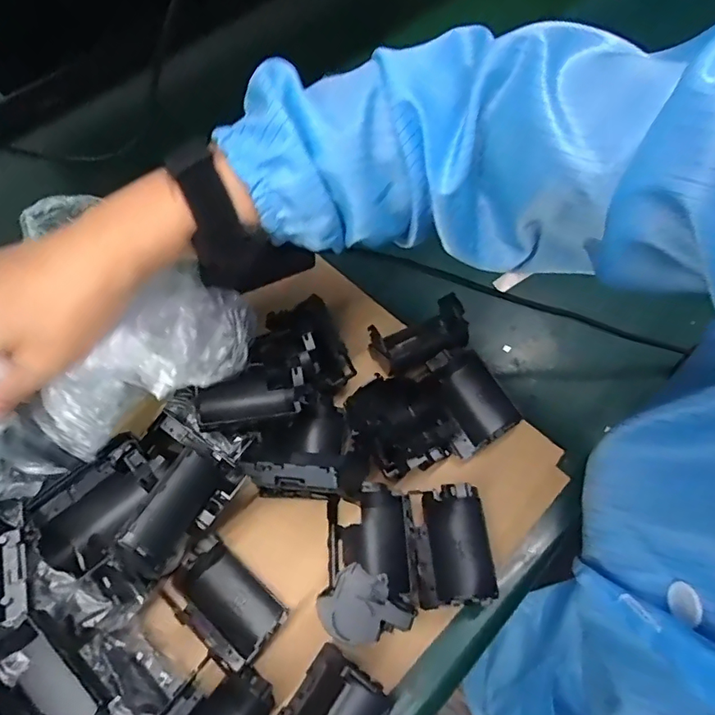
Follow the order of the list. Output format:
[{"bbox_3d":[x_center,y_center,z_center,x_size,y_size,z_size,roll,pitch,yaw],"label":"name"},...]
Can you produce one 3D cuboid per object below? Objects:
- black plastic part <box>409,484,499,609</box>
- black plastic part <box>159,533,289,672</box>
[{"bbox_3d":[0.062,0.123,0.336,0.053,0.029,0.074,-4,63,0],"label":"black plastic part"},{"bbox_3d":[-0.084,0.151,0.317,0.075,0.031,0.042,37,70,18],"label":"black plastic part"}]

